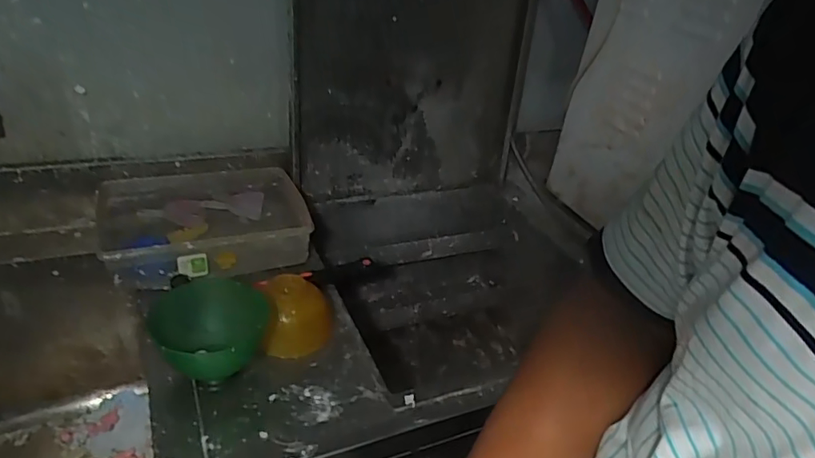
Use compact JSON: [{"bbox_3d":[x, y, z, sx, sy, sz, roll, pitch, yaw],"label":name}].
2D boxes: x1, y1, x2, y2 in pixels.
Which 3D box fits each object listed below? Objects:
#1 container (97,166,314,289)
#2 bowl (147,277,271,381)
[{"bbox_3d":[-0.289,-0.011,0.798,0.277,0.063,0.186,-8,35,-24],"label":"container"},{"bbox_3d":[-0.214,0.125,0.598,0.128,0.087,0.113,-5,34,-20],"label":"bowl"}]

